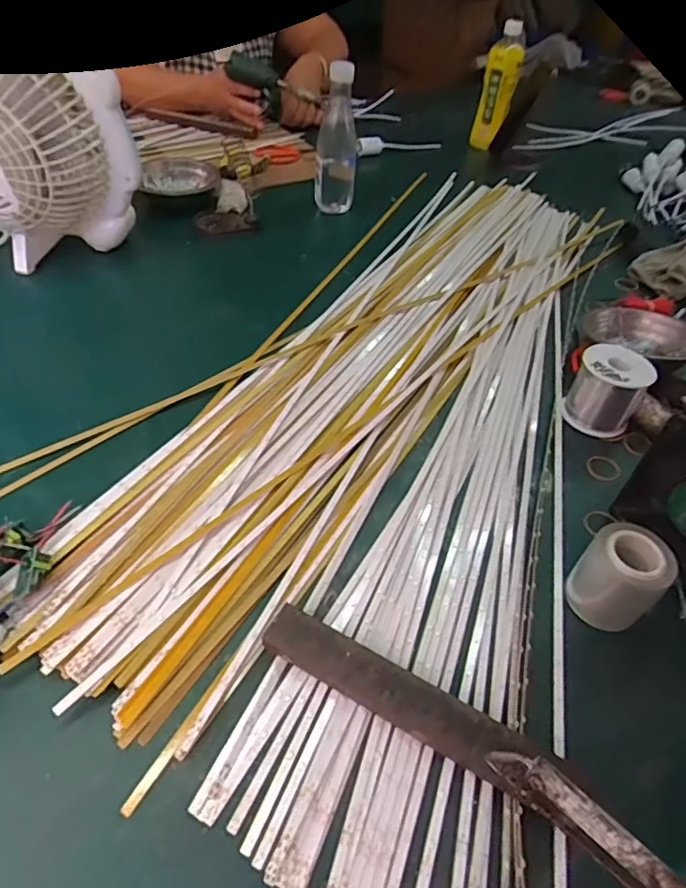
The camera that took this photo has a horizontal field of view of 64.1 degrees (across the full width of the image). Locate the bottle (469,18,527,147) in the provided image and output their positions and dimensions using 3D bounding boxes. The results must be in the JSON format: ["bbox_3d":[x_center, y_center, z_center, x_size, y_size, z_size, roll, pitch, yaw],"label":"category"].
[{"bbox_3d":[0.291,-0.661,1.025,0.065,0.189,0.059,11,46,6],"label":"bottle"}]

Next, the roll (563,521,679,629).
[{"bbox_3d":[0.197,0.095,0.393,0.047,0.062,0.053,-28,55,-29],"label":"roll"}]

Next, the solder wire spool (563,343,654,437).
[{"bbox_3d":[0.258,-0.053,0.537,0.058,0.067,0.058,3,46,-3],"label":"solder wire spool"}]

